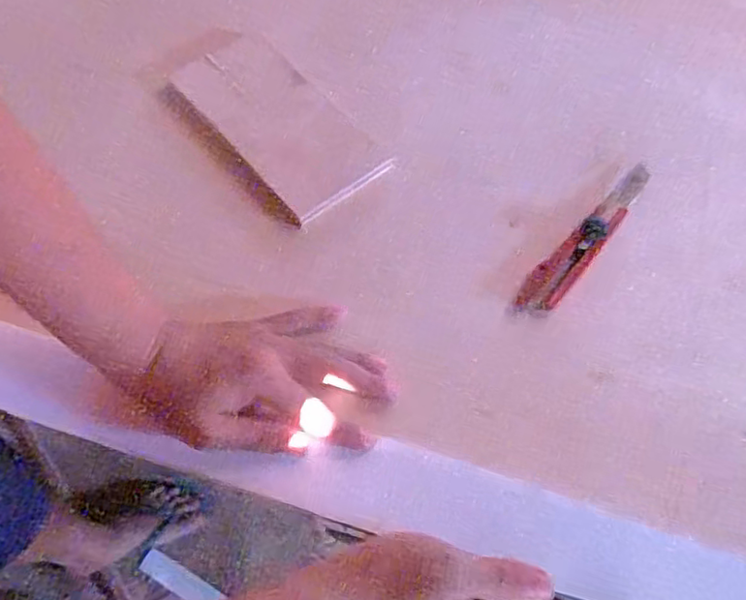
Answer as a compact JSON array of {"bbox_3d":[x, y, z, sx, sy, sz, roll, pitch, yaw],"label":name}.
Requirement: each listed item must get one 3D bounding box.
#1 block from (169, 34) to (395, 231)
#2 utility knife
[{"bbox_3d":[-0.085,-0.161,0.556,0.104,0.022,0.200,-40,74,-15],"label":"block"},{"bbox_3d":[0.177,-0.052,0.512,0.031,0.015,0.171,39,69,13],"label":"utility knife"}]

